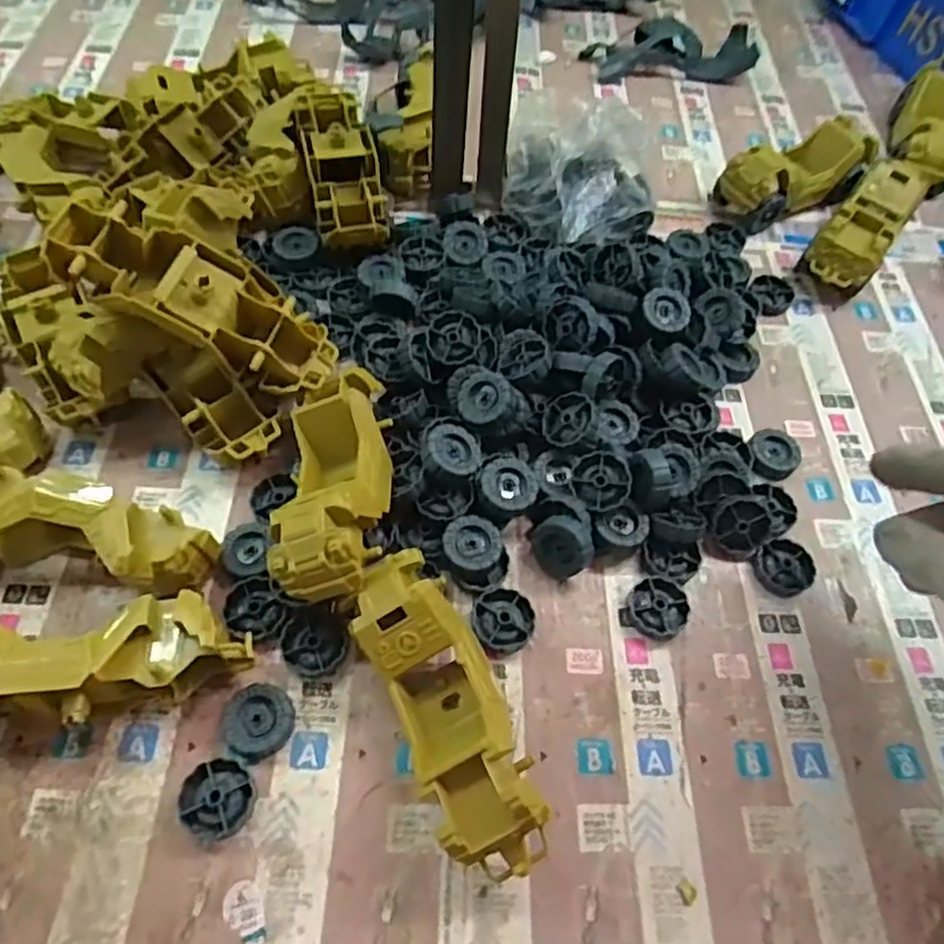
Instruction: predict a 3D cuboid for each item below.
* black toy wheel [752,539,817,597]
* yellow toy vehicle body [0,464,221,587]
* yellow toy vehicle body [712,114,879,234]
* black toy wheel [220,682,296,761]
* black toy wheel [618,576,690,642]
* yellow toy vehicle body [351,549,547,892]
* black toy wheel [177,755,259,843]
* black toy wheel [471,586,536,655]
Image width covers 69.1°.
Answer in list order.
[{"bbox_3d":[0.210,0.063,0.457,0.039,0.009,0.036,2,59,-3],"label":"black toy wheel"},{"bbox_3d":[-0.232,0.039,0.417,0.153,0.059,0.050,13,59,4],"label":"yellow toy vehicle body"},{"bbox_3d":[0.296,-0.277,0.635,0.131,0.064,0.060,-25,64,-17],"label":"yellow toy vehicle body"},{"bbox_3d":[-0.119,0.140,0.385,0.037,0.016,0.038,2,59,-3],"label":"black toy wheel"},{"bbox_3d":[0.120,0.088,0.442,0.039,0.013,0.039,2,59,-3],"label":"black toy wheel"},{"bbox_3d":[-0.012,0.127,0.375,0.063,0.065,0.169,-22,63,-16],"label":"yellow toy vehicle body"},{"bbox_3d":[-0.135,0.174,0.365,0.037,0.010,0.037,2,59,-3],"label":"black toy wheel"},{"bbox_3d":[0.020,0.093,0.428,0.038,0.011,0.038,2,59,-3],"label":"black toy wheel"}]

